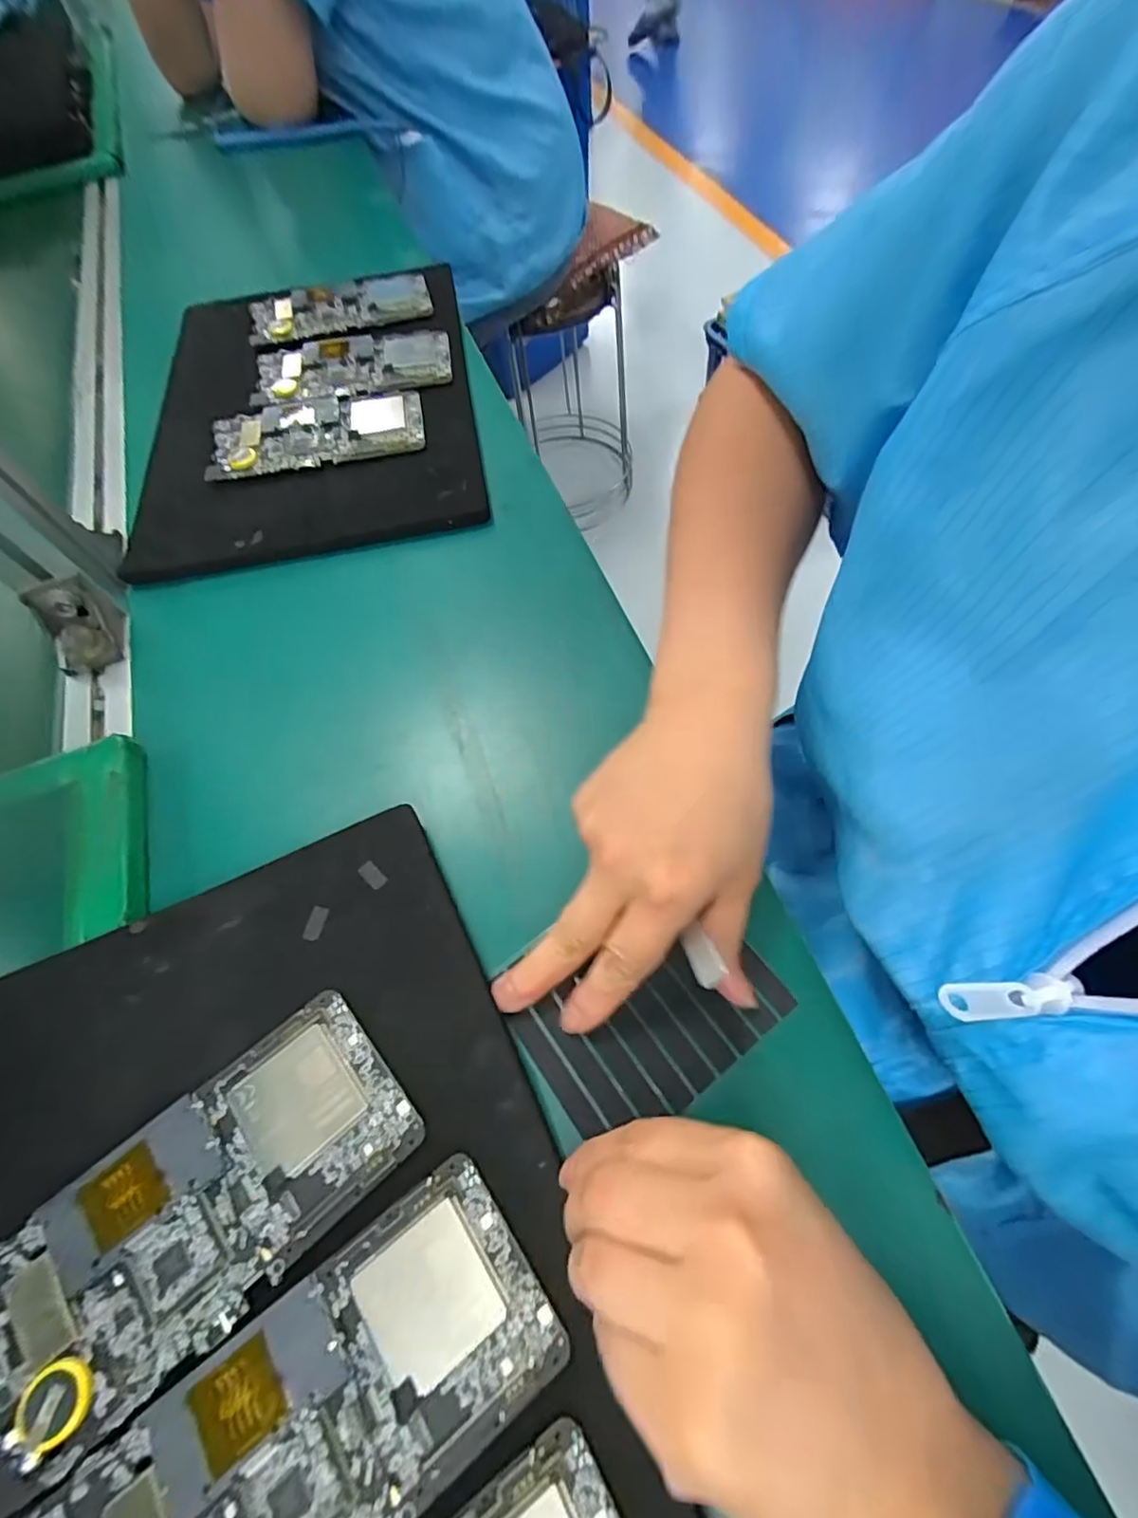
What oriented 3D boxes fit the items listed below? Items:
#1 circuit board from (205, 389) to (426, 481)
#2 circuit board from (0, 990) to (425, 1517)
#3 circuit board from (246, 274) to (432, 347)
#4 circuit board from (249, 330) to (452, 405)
[{"bbox_3d":[-0.189,-0.248,0.448,0.154,0.008,0.077,-14,63,-2],"label":"circuit board"},{"bbox_3d":[-0.133,0.161,0.213,0.148,0.012,0.071,-40,67,-14],"label":"circuit board"},{"bbox_3d":[-0.202,-0.402,0.527,0.155,0.015,0.070,-20,64,-5],"label":"circuit board"},{"bbox_3d":[-0.176,-0.322,0.486,0.155,0.009,0.076,-10,63,1],"label":"circuit board"}]

